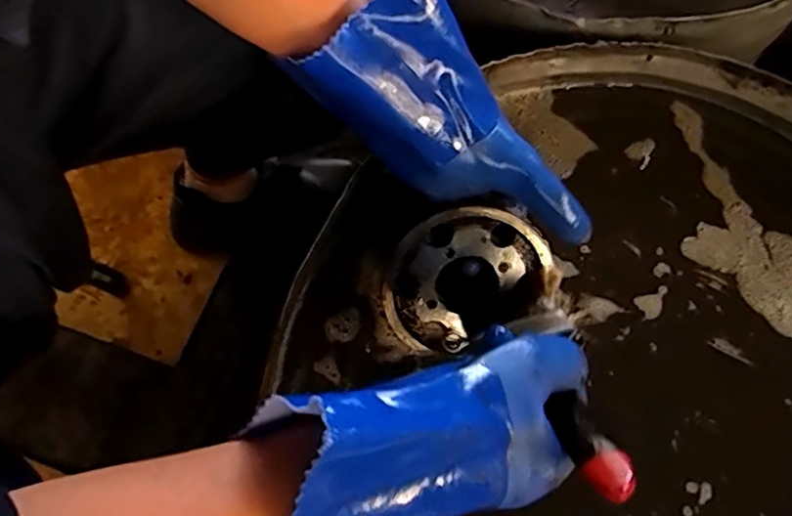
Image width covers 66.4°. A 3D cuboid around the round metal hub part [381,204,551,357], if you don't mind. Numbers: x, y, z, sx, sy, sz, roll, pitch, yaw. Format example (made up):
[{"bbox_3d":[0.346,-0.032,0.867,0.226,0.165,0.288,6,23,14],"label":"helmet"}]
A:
[{"bbox_3d":[0.045,0.019,0.456,0.106,0.019,0.120,37,103,-15],"label":"round metal hub part"}]

